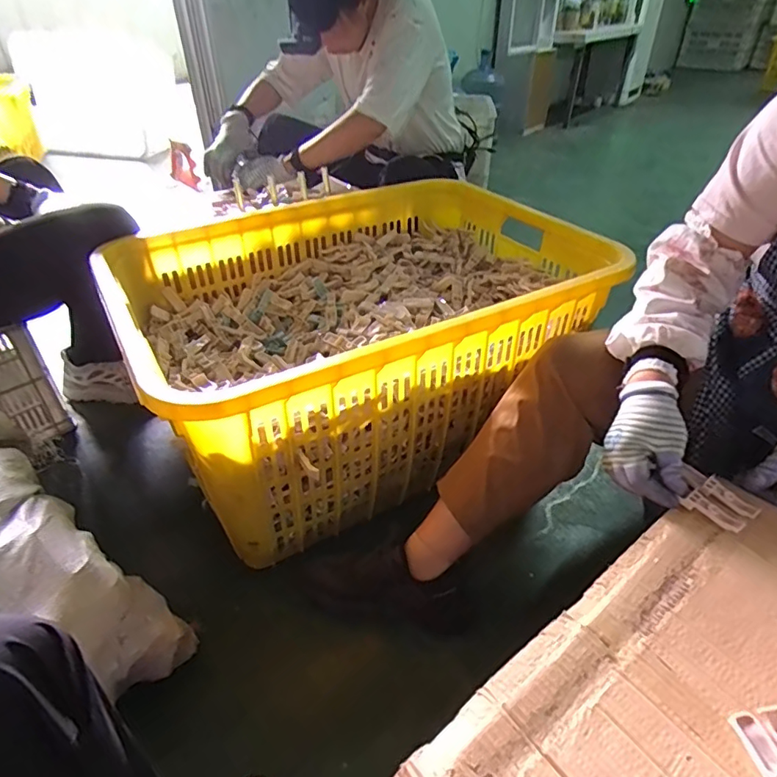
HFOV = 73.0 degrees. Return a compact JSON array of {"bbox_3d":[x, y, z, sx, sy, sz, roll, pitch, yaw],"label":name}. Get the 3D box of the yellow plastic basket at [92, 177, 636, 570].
[{"bbox_3d":[-0.035,-0.101,1.023,0.820,0.358,0.610,-20,42,-23],"label":"yellow plastic basket"}]

